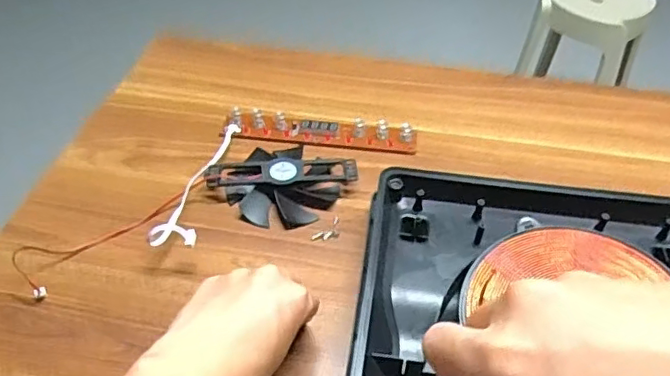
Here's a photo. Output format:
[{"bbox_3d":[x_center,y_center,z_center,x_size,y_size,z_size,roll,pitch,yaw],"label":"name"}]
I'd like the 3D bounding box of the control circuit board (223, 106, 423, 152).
[{"bbox_3d":[-0.016,-0.058,0.605,0.197,0.017,0.036,6,44,4],"label":"control circuit board"}]

